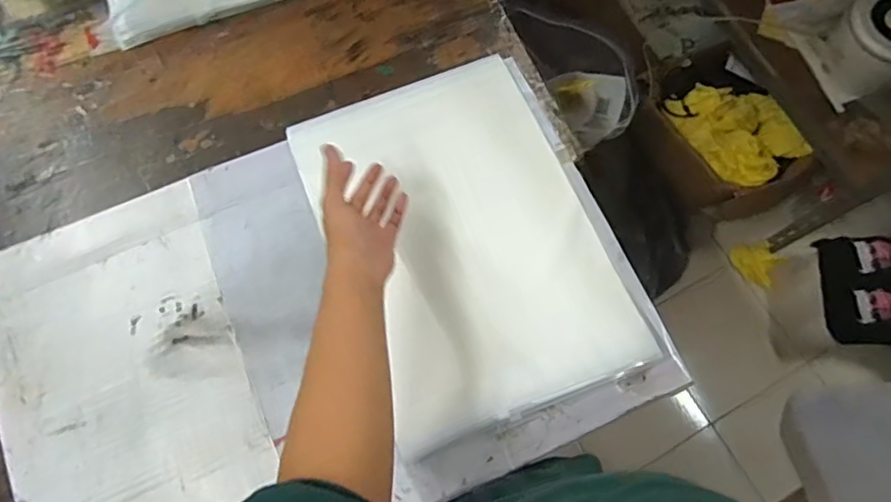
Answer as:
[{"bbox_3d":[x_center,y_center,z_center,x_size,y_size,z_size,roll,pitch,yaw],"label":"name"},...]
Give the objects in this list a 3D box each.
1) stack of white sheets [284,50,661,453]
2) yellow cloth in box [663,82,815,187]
[{"bbox_3d":[0.019,-0.026,0.675,0.293,0.025,0.427,-22,72,-7],"label":"stack of white sheets"},{"bbox_3d":[0.736,-0.306,1.471,0.231,0.079,0.299,-29,73,-9],"label":"yellow cloth in box"}]

